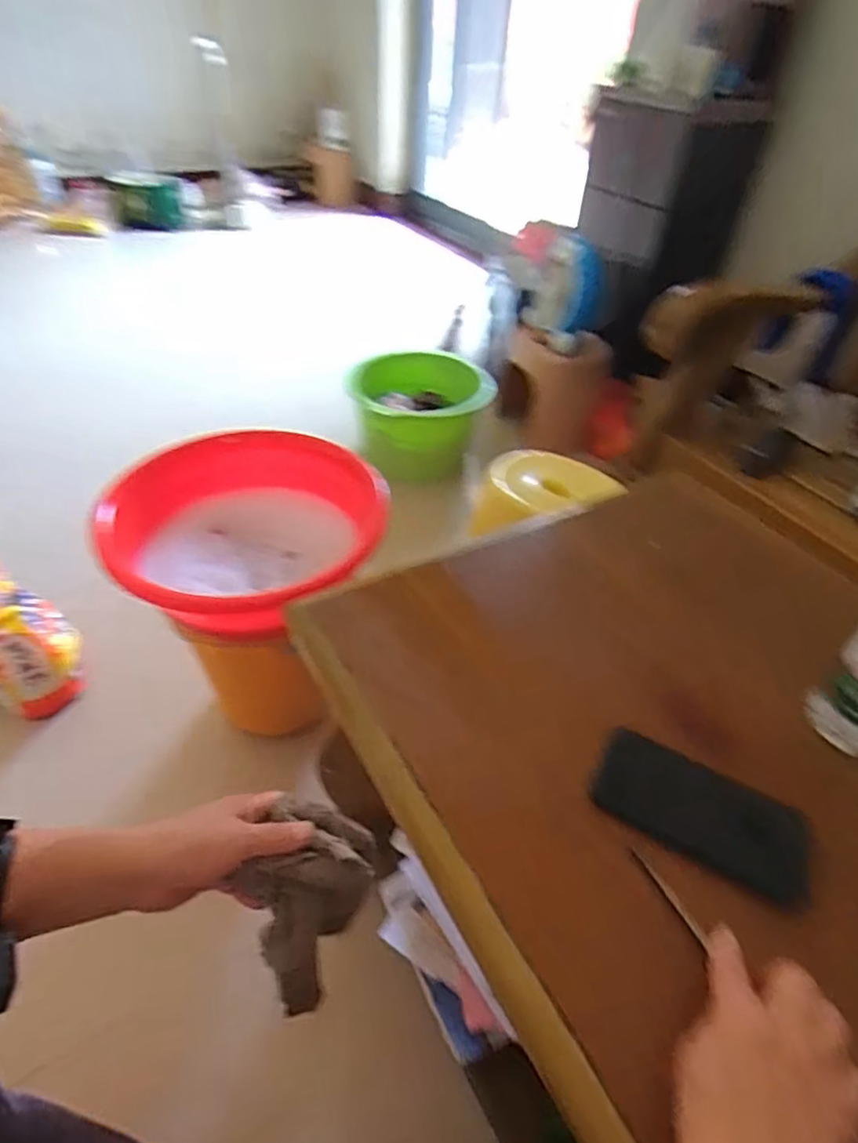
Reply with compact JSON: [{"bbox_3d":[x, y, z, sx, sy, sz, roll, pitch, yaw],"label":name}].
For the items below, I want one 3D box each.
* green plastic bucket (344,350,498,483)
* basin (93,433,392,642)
[{"bbox_3d":[-0.031,-0.432,1.656,0.342,0.194,0.373,2,44,-2],"label":"green plastic bucket"},{"bbox_3d":[-0.266,-0.066,0.850,0.373,0.140,0.362,2,44,-2],"label":"basin"}]

